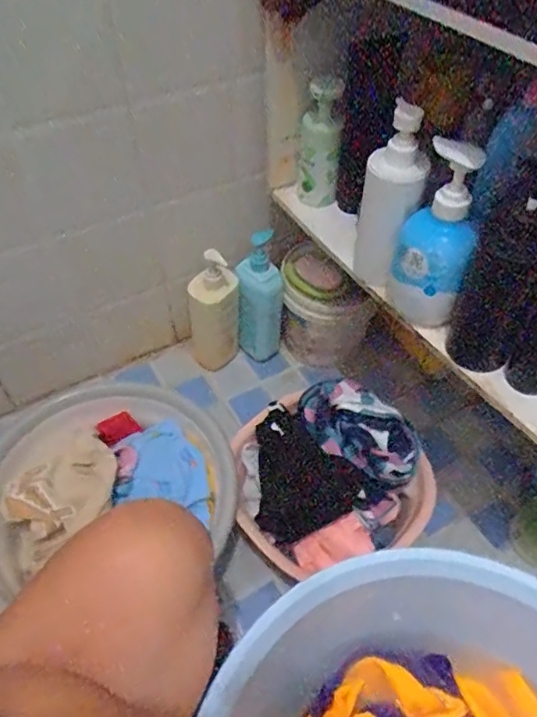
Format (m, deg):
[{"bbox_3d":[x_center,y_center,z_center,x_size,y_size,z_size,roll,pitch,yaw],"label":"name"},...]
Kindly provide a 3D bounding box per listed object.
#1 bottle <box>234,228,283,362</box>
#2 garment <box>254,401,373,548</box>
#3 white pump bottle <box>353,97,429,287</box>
[{"bbox_3d":[-0.015,-0.105,0.938,0.071,0.246,0.063,10,50,9],"label":"bottle"},{"bbox_3d":[0.057,0.151,0.741,0.153,0.050,0.195,-10,71,10],"label":"garment"},{"bbox_3d":[0.135,-0.173,0.592,0.061,0.201,0.055,10,50,9],"label":"white pump bottle"}]

